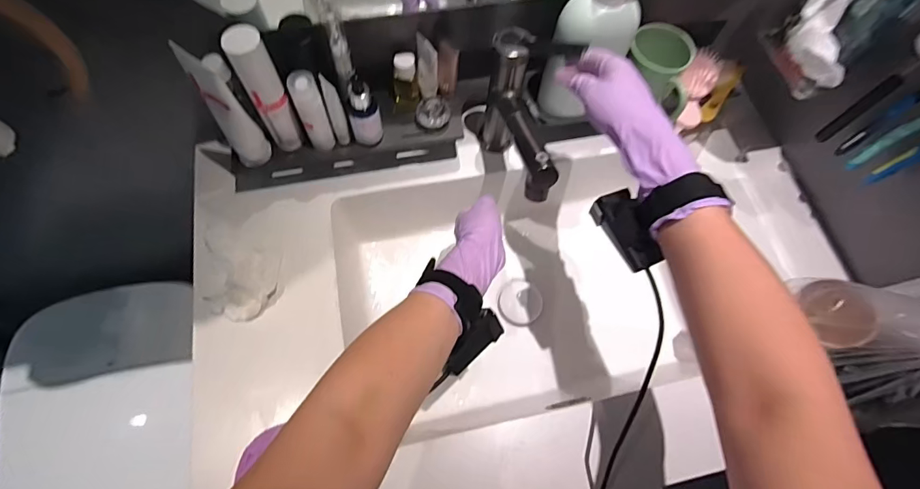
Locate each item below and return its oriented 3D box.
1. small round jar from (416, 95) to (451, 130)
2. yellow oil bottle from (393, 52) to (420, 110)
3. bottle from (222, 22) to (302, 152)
[{"bbox_3d":[-0.035,-0.176,0.584,0.041,0.025,0.042,1,67,-2],"label":"small round jar"},{"bbox_3d":[-0.072,-0.213,0.579,0.034,0.068,0.032,-6,68,-5],"label":"yellow oil bottle"},{"bbox_3d":[-0.216,-0.168,0.499,0.035,0.162,0.032,-25,71,-12],"label":"bottle"}]

